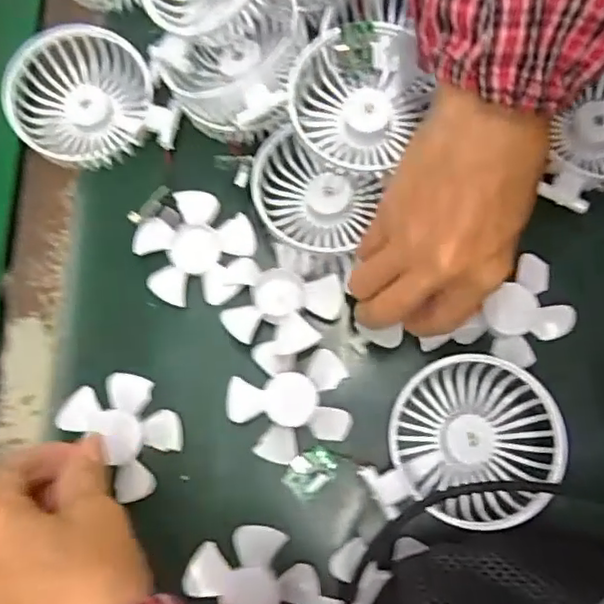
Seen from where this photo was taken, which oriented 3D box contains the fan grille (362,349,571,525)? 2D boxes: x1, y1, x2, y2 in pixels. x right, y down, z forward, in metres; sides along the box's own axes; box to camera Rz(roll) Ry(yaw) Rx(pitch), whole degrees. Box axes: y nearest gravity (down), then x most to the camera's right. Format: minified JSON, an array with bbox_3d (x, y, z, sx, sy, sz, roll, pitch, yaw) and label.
[{"bbox_3d":[0.091,0.076,0.337,0.096,0.031,0.087,8,81,6],"label":"fan grille"}]

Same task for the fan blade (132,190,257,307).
[{"bbox_3d":[-0.067,-0.032,0.381,0.071,0.010,0.068,-1,80,4],"label":"fan blade"}]

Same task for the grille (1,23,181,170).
[{"bbox_3d":[-0.138,-0.136,0.401,0.104,0.033,0.091,-14,78,1],"label":"grille"}]

